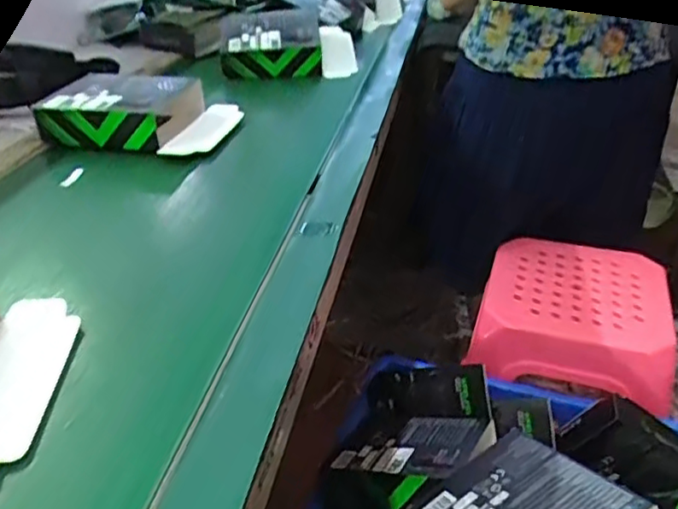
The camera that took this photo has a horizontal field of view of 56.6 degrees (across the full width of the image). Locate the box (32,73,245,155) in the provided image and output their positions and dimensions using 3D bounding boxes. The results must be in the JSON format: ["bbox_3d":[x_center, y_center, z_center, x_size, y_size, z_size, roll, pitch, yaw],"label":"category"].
[{"bbox_3d":[-0.286,-0.210,0.908,0.248,0.064,0.161,6,32,9],"label":"box"}]

